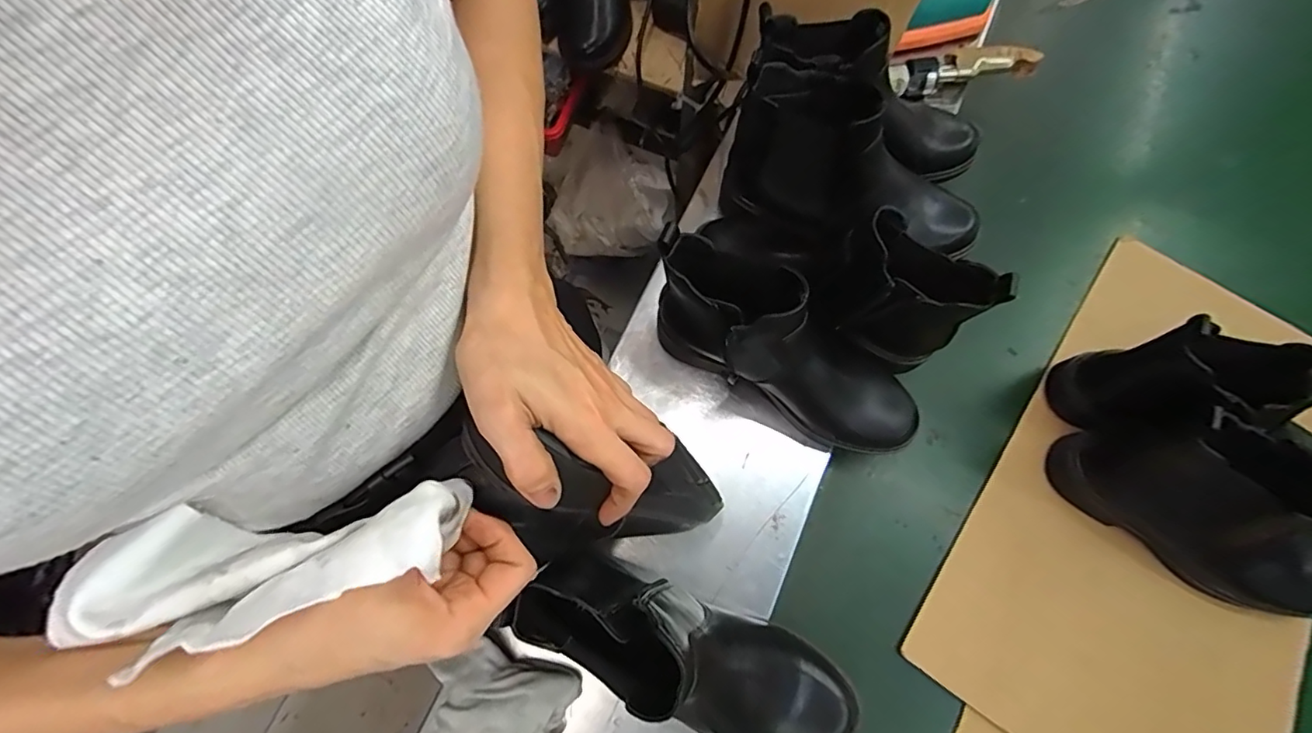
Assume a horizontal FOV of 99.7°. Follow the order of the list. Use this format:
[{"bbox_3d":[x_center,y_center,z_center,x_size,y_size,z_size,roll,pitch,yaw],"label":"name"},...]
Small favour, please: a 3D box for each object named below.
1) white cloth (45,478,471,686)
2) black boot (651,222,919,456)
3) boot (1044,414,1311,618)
[{"bbox_3d":[-0.162,0.083,0.236,0.149,0.066,0.050,-10,74,-3],"label":"white cloth"},{"bbox_3d":[0.118,-0.007,0.476,0.243,0.176,0.089,26,75,-5],"label":"black boot"},{"bbox_3d":[0.495,0.137,0.470,0.249,0.145,0.088,28,75,8],"label":"boot"}]

